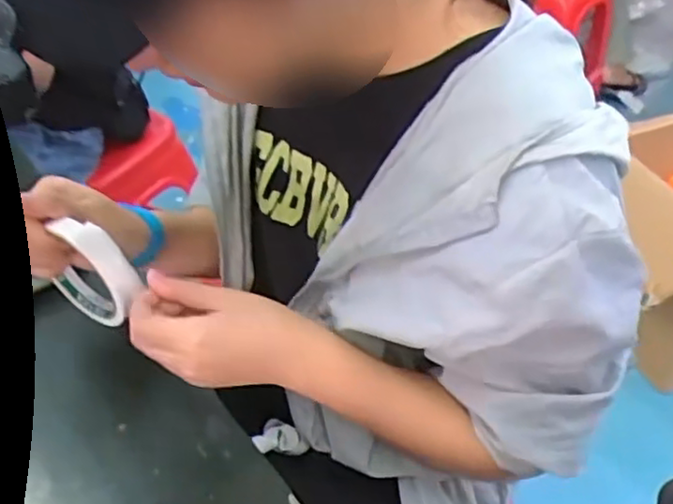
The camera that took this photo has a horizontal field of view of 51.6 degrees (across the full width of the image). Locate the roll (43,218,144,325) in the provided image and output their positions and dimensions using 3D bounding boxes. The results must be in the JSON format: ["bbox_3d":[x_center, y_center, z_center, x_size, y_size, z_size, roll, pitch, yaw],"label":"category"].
[{"bbox_3d":[-0.181,0.015,0.512,0.093,0.096,0.017,23,48,22],"label":"roll"}]

